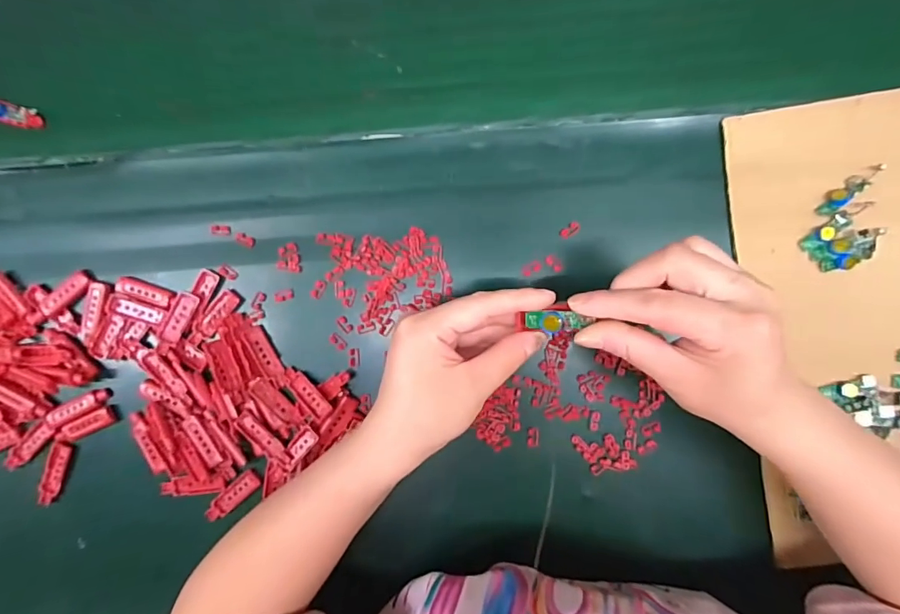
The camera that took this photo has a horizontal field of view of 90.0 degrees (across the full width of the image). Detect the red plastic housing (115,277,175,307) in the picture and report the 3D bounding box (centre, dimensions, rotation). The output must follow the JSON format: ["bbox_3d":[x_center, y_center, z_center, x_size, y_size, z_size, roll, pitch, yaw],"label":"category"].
[{"bbox_3d":[-0.250,-0.012,0.373,0.050,0.011,0.016,16,91,4],"label":"red plastic housing"}]

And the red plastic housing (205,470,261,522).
[{"bbox_3d":[-0.180,0.157,0.374,0.049,0.013,0.016,-40,87,3],"label":"red plastic housing"}]

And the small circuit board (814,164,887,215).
[{"bbox_3d":[0.295,-0.088,0.330,0.052,0.006,0.014,-42,87,3],"label":"small circuit board"}]

